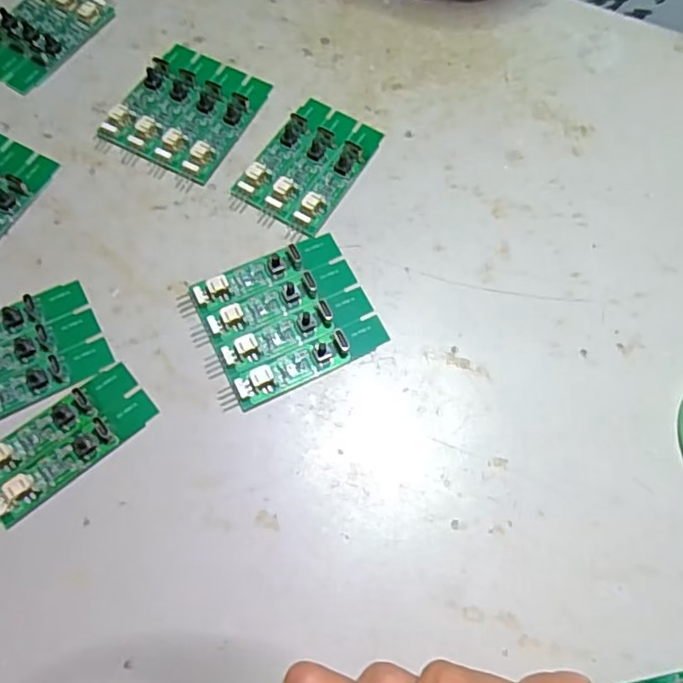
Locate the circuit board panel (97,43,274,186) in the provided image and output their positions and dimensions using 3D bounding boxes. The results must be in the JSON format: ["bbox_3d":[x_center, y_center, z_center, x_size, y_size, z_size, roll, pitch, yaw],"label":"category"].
[{"bbox_3d":[-0.069,-0.106,0.268,0.055,0.008,0.063,26,71,7],"label":"circuit board panel"}]

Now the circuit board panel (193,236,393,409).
[{"bbox_3d":[-0.020,-0.011,0.232,0.062,0.008,0.054,-25,72,-11],"label":"circuit board panel"}]

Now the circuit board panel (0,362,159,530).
[{"bbox_3d":[-0.101,0.037,0.210,0.067,0.009,0.026,-38,75,-15],"label":"circuit board panel"}]

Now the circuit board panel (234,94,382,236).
[{"bbox_3d":[-0.014,-0.078,0.258,0.040,0.008,0.066,30,71,9],"label":"circuit board panel"}]

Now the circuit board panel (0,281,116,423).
[{"bbox_3d":[-0.123,0.005,0.222,0.062,0.008,0.042,-27,73,-12],"label":"circuit board panel"}]

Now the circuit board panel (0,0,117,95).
[{"bbox_3d":[-0.143,-0.148,0.283,0.039,0.006,0.062,34,72,10],"label":"circuit board panel"}]

